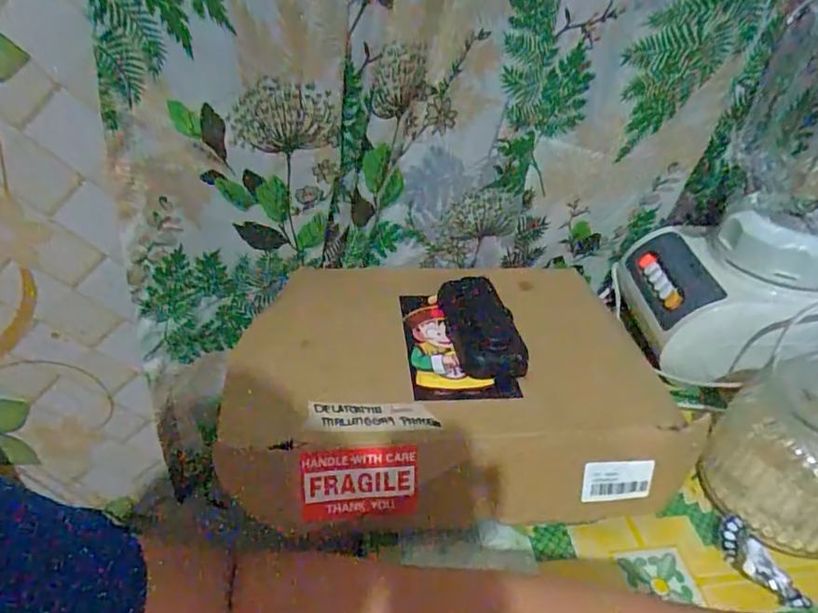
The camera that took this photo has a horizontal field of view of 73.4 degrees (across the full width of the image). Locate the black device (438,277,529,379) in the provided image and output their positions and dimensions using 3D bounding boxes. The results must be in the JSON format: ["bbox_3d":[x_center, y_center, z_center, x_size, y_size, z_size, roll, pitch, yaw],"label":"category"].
[{"bbox_3d":[0.059,0.014,0.445,0.051,0.020,0.109,-3,37,-12],"label":"black device"}]

